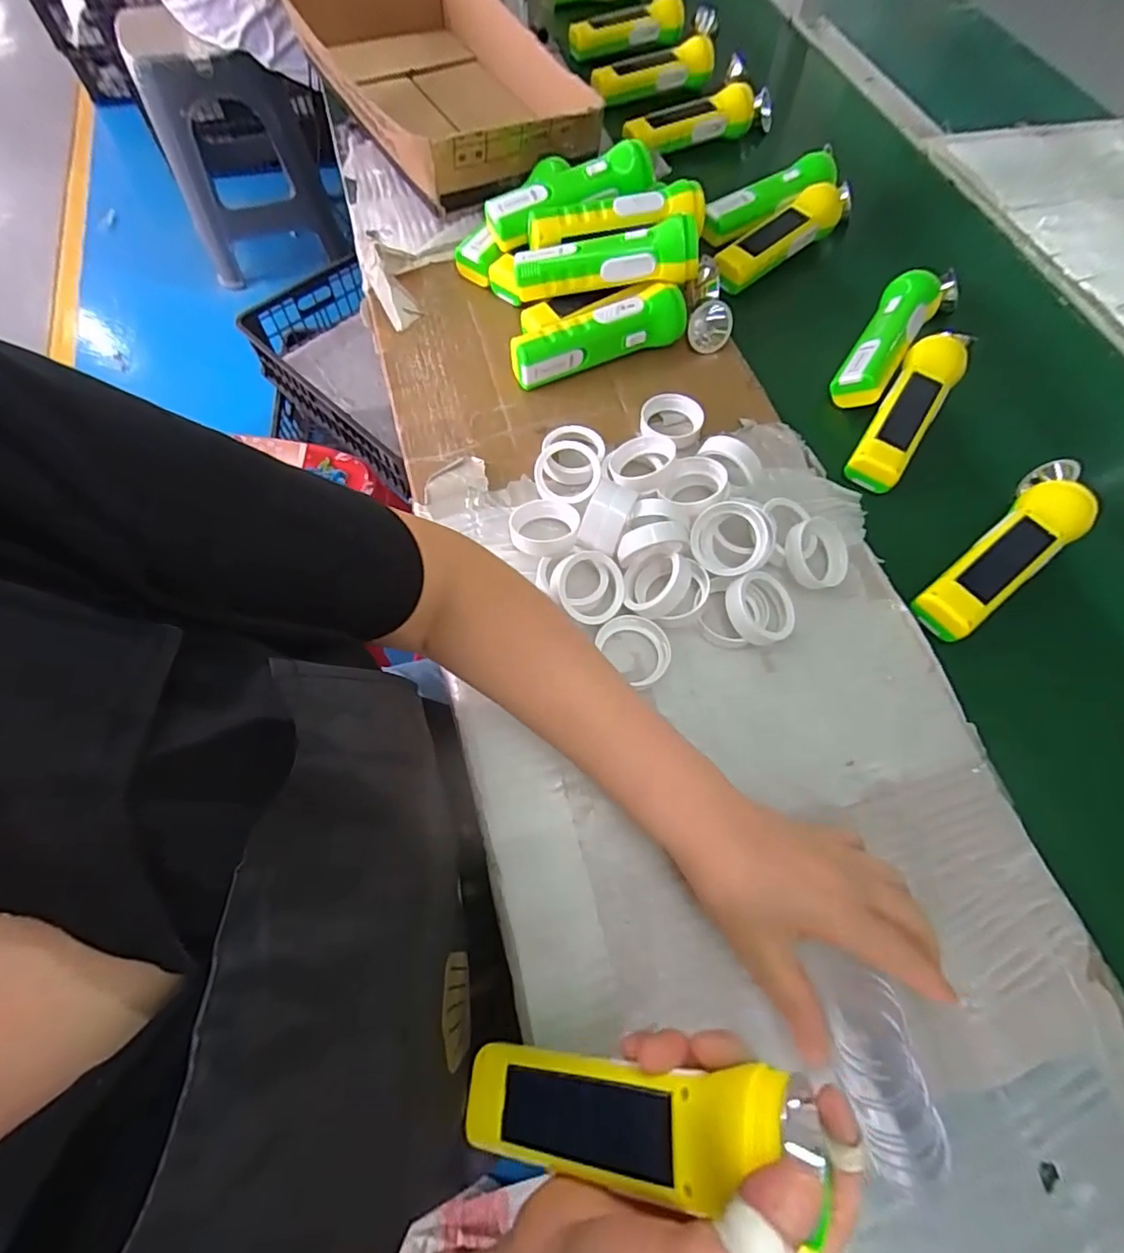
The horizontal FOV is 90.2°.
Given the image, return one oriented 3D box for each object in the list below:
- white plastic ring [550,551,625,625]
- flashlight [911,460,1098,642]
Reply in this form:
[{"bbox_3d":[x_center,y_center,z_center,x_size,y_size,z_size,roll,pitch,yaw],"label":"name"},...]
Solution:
[{"bbox_3d":[0.019,-0.028,0.409,0.054,0.019,0.054,1,86,-11],"label":"white plastic ring"},{"bbox_3d":[0.339,-0.060,0.418,0.177,0.039,0.051,-40,69,-14],"label":"flashlight"}]

